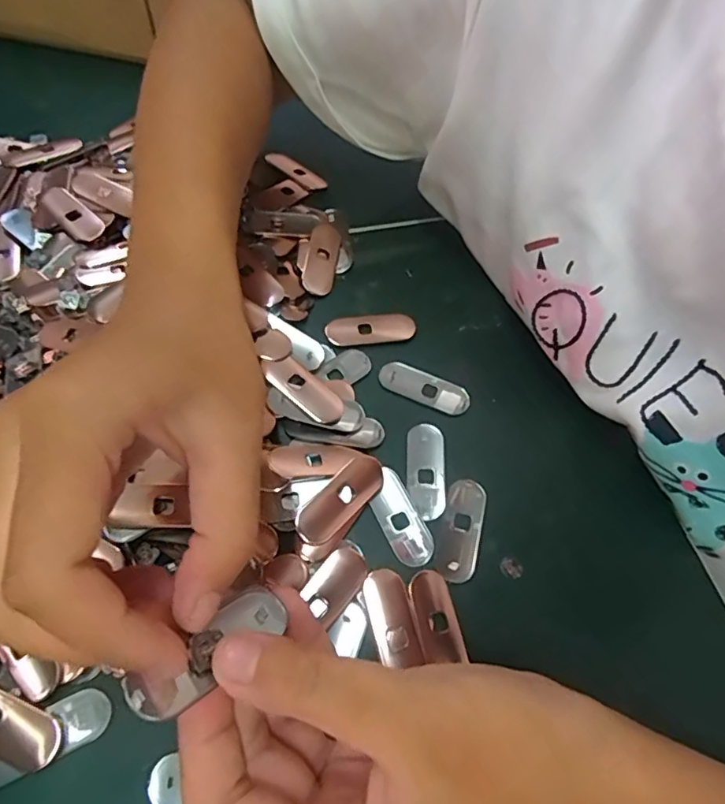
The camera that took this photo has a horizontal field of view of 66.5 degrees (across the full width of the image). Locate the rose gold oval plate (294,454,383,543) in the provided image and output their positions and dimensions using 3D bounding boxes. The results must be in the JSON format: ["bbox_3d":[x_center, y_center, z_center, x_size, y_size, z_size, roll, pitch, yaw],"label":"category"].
[{"bbox_3d":[-0.009,0.045,0.260,0.050,0.009,0.018,-39,70,-22],"label":"rose gold oval plate"}]

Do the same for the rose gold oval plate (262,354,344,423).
[{"bbox_3d":[-0.031,-0.007,0.285,0.045,0.004,0.022,43,55,8],"label":"rose gold oval plate"}]

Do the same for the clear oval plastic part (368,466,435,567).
[{"bbox_3d":[0.017,0.054,0.260,0.019,0.004,0.046,-22,64,-15],"label":"clear oval plastic part"}]

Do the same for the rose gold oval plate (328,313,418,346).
[{"bbox_3d":[0.005,-0.041,0.313,0.049,0.004,0.018,-5,61,-6],"label":"rose gold oval plate"}]

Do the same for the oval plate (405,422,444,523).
[{"bbox_3d":[0.031,0.033,0.273,0.019,0.004,0.049,5,61,-1],"label":"oval plate"}]

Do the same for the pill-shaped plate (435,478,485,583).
[{"bbox_3d":[0.046,0.059,0.260,0.018,0.004,0.049,15,61,5],"label":"pill-shaped plate"}]

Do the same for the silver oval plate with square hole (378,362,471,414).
[{"bbox_3d":[0.033,-0.008,0.298,0.049,0.004,0.018,22,62,9],"label":"silver oval plate with square hole"}]

